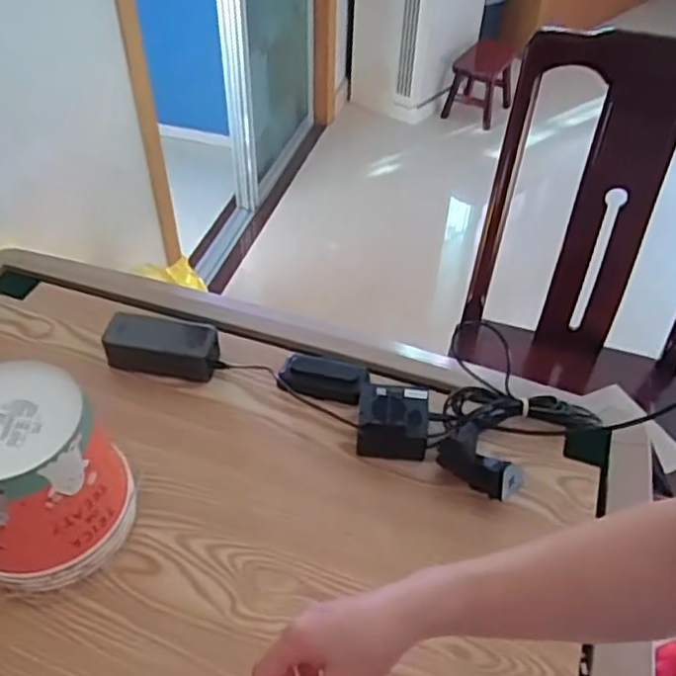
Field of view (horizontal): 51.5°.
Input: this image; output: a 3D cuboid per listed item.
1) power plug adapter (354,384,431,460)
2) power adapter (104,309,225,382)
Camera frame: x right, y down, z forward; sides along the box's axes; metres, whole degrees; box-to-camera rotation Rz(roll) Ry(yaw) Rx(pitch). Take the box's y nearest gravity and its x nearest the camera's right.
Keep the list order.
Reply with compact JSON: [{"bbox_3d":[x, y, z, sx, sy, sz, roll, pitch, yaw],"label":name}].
[{"bbox_3d":[0.062,0.092,0.789,0.077,0.059,0.070,6,46,2],"label":"power plug adapter"},{"bbox_3d":[-0.209,0.009,0.856,0.134,0.055,0.061,9,46,5],"label":"power adapter"}]

